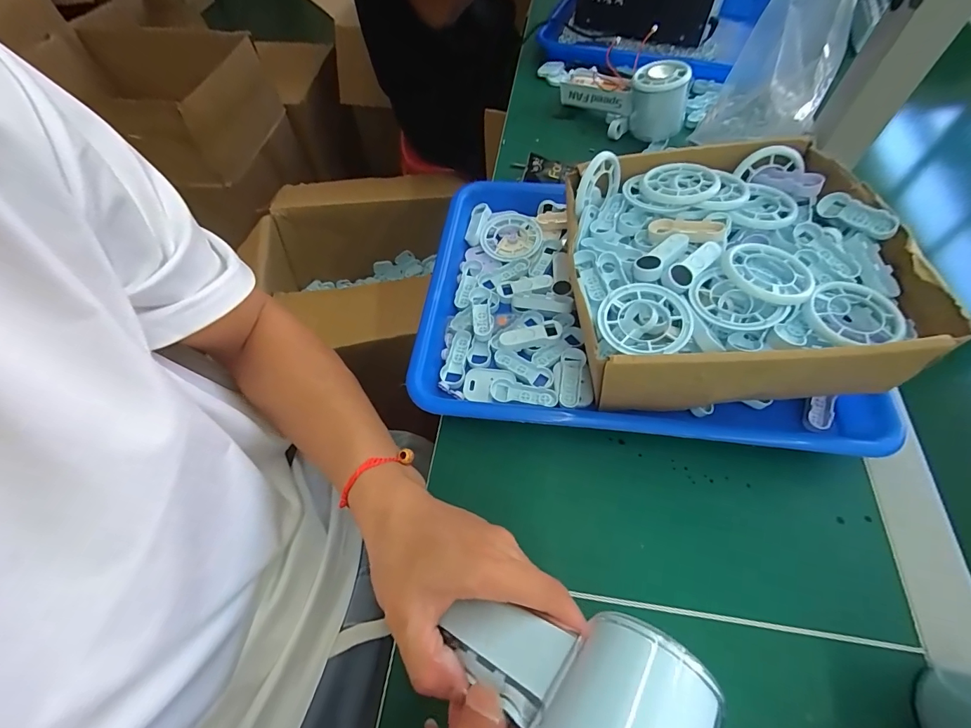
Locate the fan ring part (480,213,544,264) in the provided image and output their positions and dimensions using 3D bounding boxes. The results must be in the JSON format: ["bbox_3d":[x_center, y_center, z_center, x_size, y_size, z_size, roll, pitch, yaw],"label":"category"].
[{"bbox_3d":[0.024,-0.121,0.404,0.056,0.009,0.057,13,60,10],"label":"fan ring part"}]

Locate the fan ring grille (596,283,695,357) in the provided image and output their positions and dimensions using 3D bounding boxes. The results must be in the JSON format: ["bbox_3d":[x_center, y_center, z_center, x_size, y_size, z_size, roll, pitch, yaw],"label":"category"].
[{"bbox_3d":[0.104,-0.031,0.274,0.057,0.013,0.056,-1,59,2],"label":"fan ring grille"}]

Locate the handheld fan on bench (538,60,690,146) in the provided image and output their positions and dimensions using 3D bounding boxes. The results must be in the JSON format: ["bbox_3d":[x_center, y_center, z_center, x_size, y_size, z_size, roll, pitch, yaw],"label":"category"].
[{"bbox_3d":[0.139,-0.336,0.500,0.067,0.073,0.223,-31,63,-16],"label":"handheld fan on bench"}]

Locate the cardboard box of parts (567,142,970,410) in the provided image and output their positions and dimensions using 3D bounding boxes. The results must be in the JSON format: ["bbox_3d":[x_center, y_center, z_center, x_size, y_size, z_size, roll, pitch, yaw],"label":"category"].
[{"bbox_3d":[0.168,-0.062,0.316,0.208,0.088,0.203,-1,59,1],"label":"cardboard box of parts"}]

